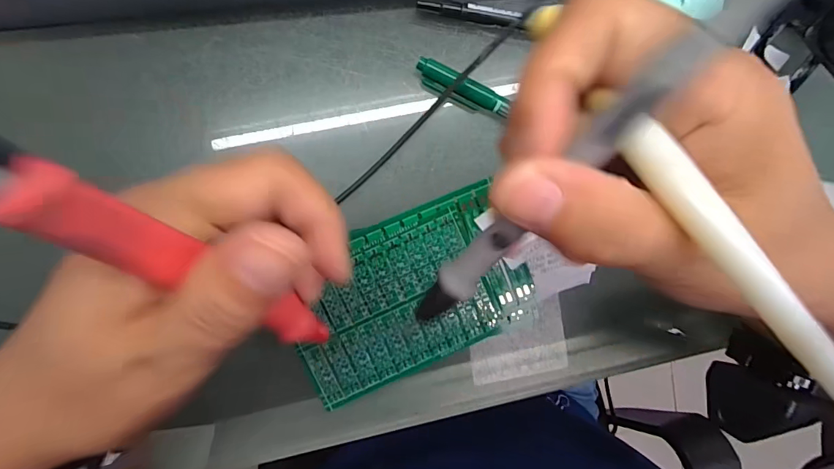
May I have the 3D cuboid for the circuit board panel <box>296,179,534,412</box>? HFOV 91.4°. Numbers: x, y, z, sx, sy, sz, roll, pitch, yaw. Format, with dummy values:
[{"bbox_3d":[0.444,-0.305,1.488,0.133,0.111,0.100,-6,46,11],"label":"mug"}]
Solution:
[{"bbox_3d":[-0.005,0.031,0.205,0.117,0.004,0.074,-25,96,-4],"label":"circuit board panel"}]

